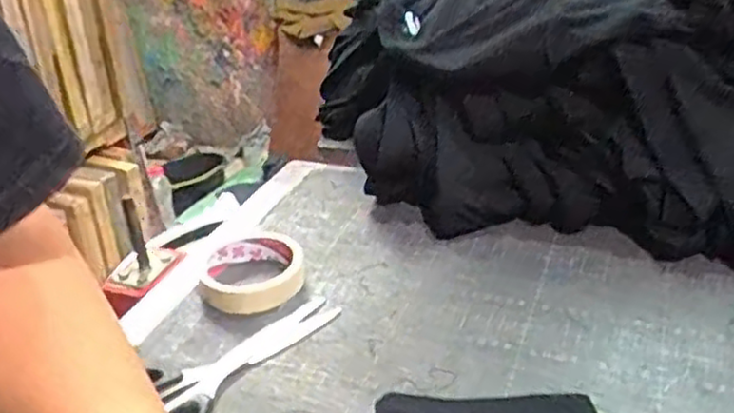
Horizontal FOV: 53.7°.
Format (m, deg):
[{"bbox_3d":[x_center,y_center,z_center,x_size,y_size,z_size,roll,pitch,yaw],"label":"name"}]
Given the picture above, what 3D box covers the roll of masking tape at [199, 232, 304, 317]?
[{"bbox_3d":[-0.101,0.054,0.640,0.087,0.022,0.093,-6,29,-4],"label":"roll of masking tape"}]

